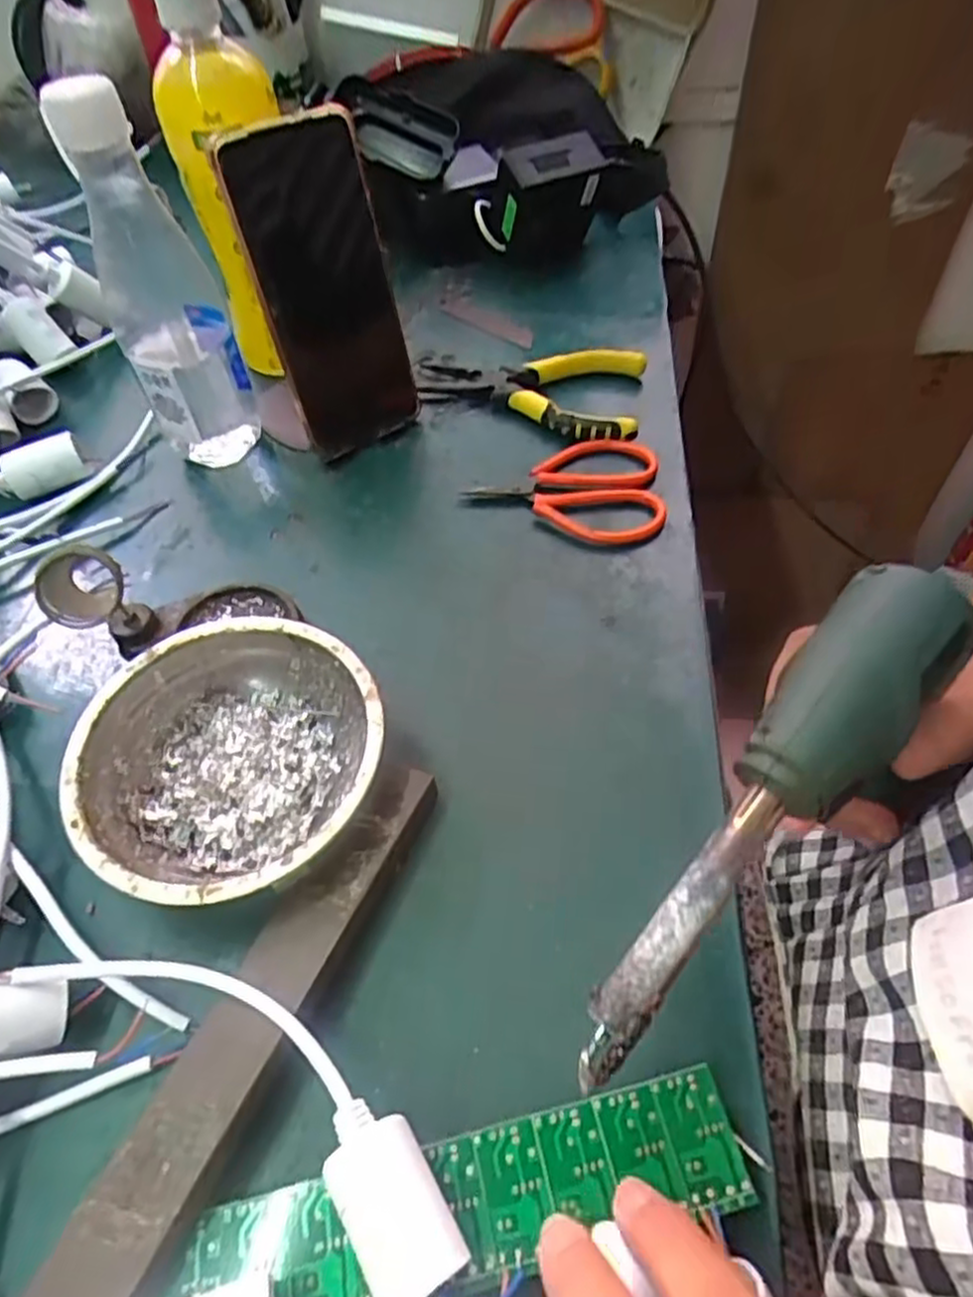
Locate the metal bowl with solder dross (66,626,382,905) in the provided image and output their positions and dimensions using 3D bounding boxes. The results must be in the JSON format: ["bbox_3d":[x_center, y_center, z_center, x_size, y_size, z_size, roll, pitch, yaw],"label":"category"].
[{"bbox_3d":[-0.108,0.051,0.322,0.125,0.041,0.122,-1,55,1],"label":"metal bowl with solder dross"}]

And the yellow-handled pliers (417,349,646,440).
[{"bbox_3d":[0.025,-0.169,0.472,0.144,0.017,0.072,9,56,7],"label":"yellow-handled pliers"}]

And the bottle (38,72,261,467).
[{"bbox_3d":[-0.179,-0.197,0.408,0.060,0.194,0.062,-20,57,-12],"label":"bottle"}]

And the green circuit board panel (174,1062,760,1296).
[{"bbox_3d":[-0.006,0.174,0.232,0.172,0.005,0.037,-12,56,-5],"label":"green circuit board panel"}]

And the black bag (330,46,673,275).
[{"bbox_3d":[0.013,-0.355,0.540,0.219,0.119,0.132,0,55,1],"label":"black bag"}]

